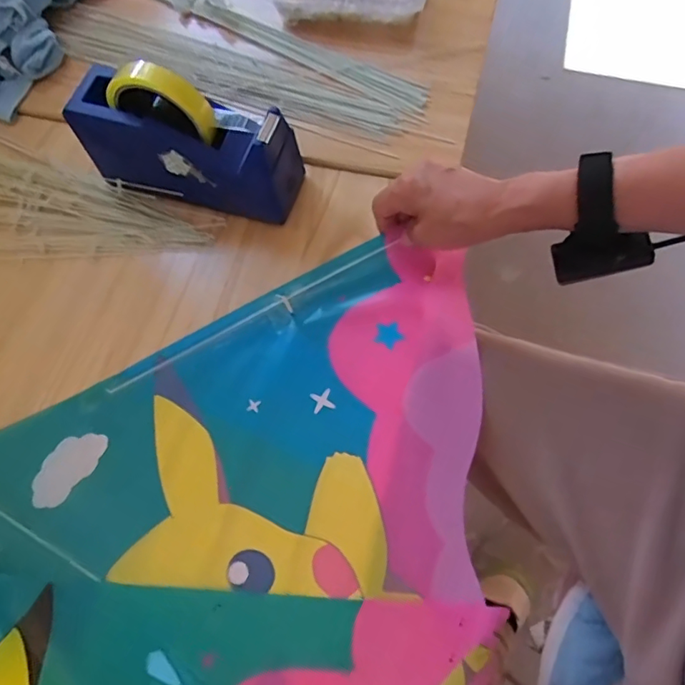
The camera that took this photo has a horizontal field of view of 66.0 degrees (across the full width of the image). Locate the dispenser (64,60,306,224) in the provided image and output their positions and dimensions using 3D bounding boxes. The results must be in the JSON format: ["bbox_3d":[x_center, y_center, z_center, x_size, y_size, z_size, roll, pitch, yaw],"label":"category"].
[{"bbox_3d":[-0.147,-0.191,0.494,0.199,0.120,0.070,15,70,8],"label":"dispenser"}]

